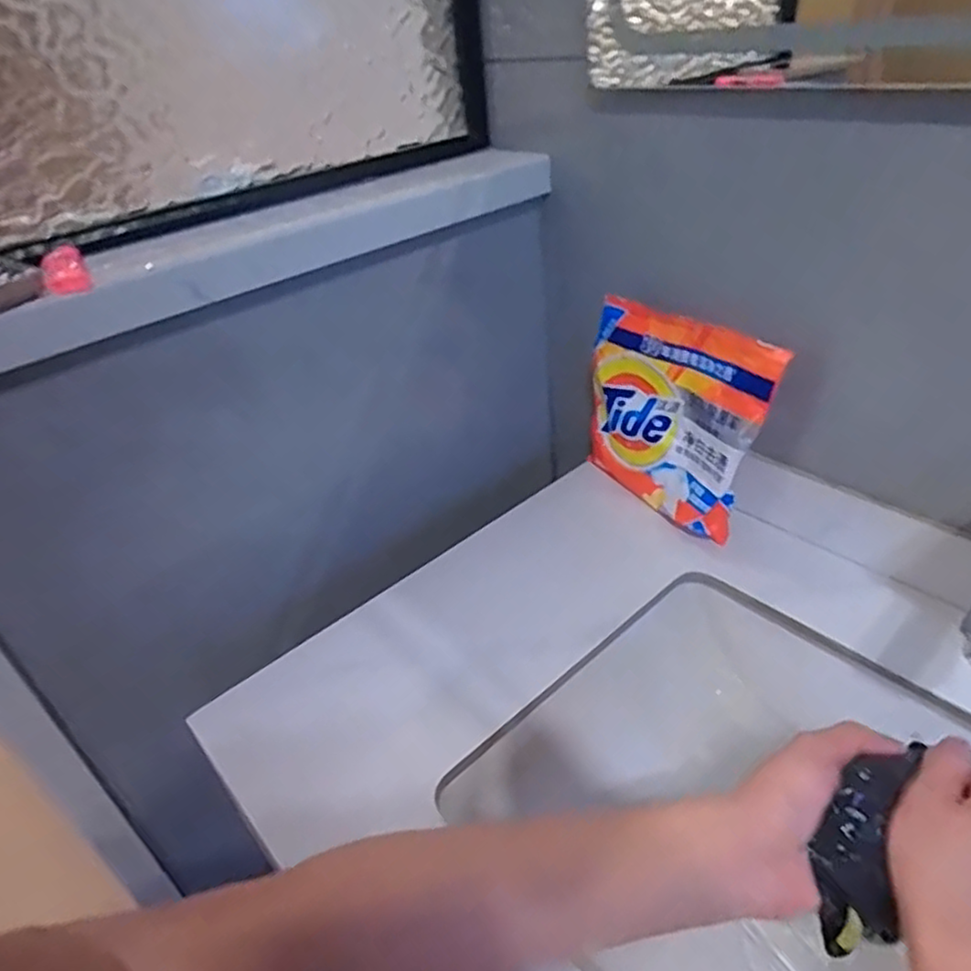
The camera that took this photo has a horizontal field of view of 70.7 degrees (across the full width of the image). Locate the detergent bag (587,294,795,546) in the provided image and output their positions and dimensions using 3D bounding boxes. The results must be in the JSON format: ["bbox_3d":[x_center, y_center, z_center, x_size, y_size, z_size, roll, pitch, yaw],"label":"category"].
[{"bbox_3d":[0.169,-0.062,0.627,0.063,0.178,0.184,-20,38,-18],"label":"detergent bag"}]

